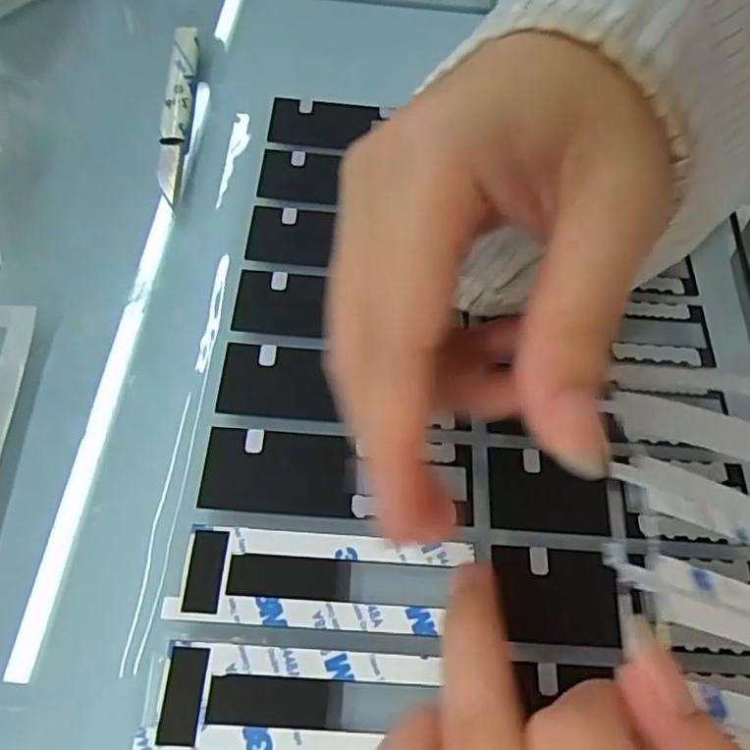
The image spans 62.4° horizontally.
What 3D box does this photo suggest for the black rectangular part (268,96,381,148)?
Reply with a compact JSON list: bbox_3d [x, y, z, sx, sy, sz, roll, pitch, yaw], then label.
[{"bbox_3d":[-0.023,-0.113,0.278,0.046,0.004,0.029,6,59,-3],"label":"black rectangular part"}]

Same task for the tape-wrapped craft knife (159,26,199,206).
[{"bbox_3d":[-0.087,-0.120,0.275,0.012,0.009,0.101,-1,60,-6],"label":"tape-wrapped craft knife"}]

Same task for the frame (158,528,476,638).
[{"bbox_3d":[-0.015,0.061,0.185,0.088,0.004,0.031,1,60,-4],"label":"frame"}]

